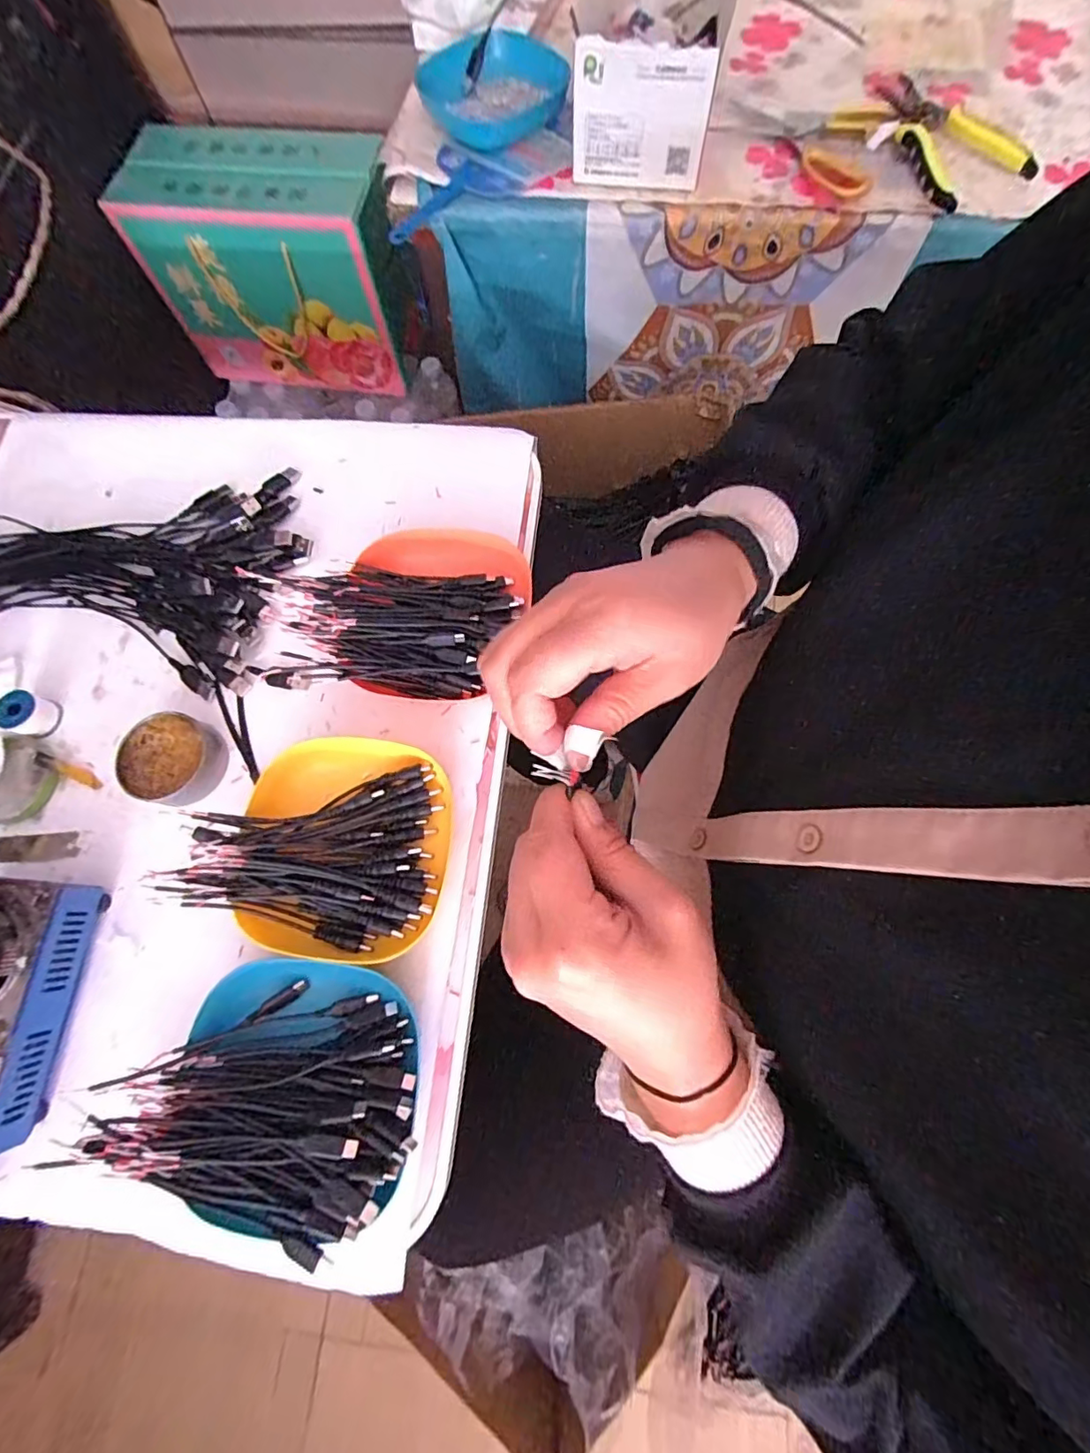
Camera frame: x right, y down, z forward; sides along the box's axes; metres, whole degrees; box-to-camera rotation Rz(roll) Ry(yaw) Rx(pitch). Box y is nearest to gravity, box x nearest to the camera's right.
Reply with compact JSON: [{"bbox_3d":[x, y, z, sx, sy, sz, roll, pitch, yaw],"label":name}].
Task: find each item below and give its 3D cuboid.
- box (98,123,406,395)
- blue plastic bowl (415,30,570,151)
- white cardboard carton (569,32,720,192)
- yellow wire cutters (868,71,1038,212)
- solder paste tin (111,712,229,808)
[{"bbox_3d":[-0.369,-0.656,0.791,0.327,0.236,0.159,9,74,4],"label":"box"},{"bbox_3d":[-0.053,-0.648,0.559,0.144,0.041,0.127,3,74,3],"label":"blue plastic bowl"},{"bbox_3d":[0.084,-0.545,0.491,0.119,0.094,0.019,13,74,6],"label":"white cardboard carton"},{"bbox_3d":[0.381,-0.578,0.527,0.105,0.014,0.185,-21,74,-4],"label":"yellow wire cutters"},{"bbox_3d":[-0.267,0.024,0.395,0.063,0.025,0.062,0,73,2],"label":"solder paste tin"}]

